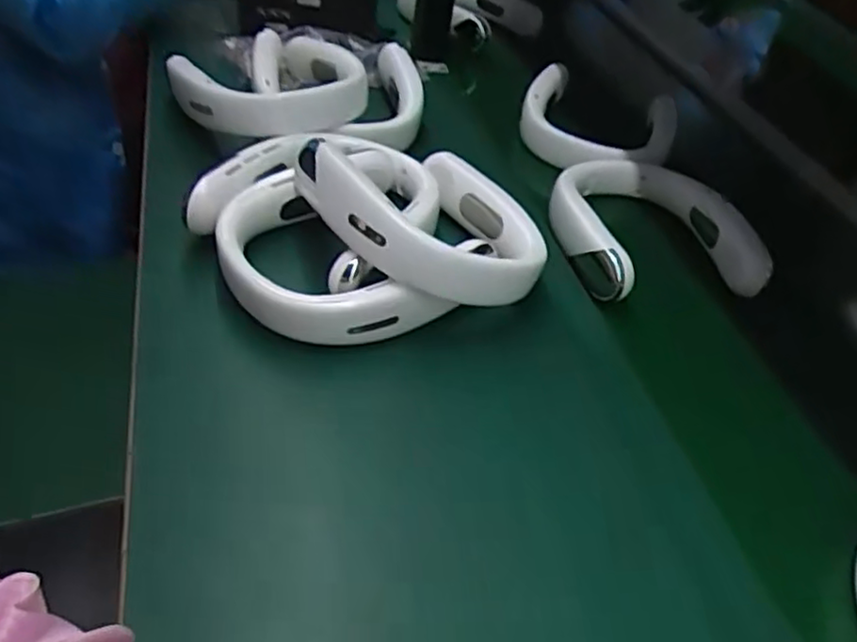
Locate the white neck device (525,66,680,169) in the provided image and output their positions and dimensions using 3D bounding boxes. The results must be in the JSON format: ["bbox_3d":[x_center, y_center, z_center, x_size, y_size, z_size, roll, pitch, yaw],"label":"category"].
[{"bbox_3d":[0.206,-0.250,0.845,0.183,0.053,0.200,22,45,16],"label":"white neck device"}]

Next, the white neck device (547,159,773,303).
[{"bbox_3d":[0.221,-0.098,0.699,0.203,0.058,0.184,-6,45,-14],"label":"white neck device"}]

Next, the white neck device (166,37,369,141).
[{"bbox_3d":[-0.153,-0.249,0.717,0.184,0.040,0.171,4,43,-4],"label":"white neck device"}]

